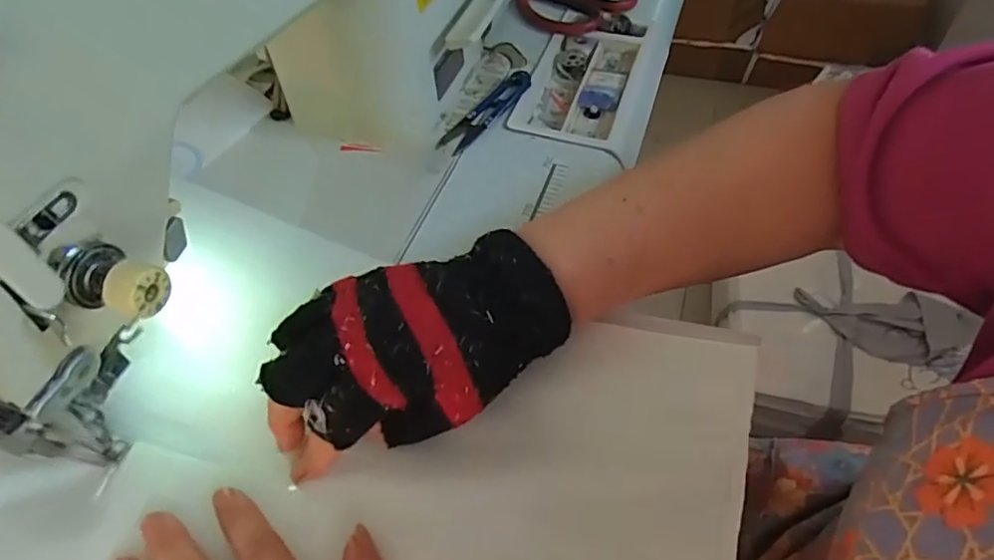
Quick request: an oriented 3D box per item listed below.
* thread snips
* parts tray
[{"bbox_3d":[-0.006,-0.135,0.466,0.028,0.012,0.105,29,58,22],"label":"thread snips"},{"bbox_3d":[0.073,-0.173,0.509,0.081,0.026,0.182,14,54,13],"label":"parts tray"}]

